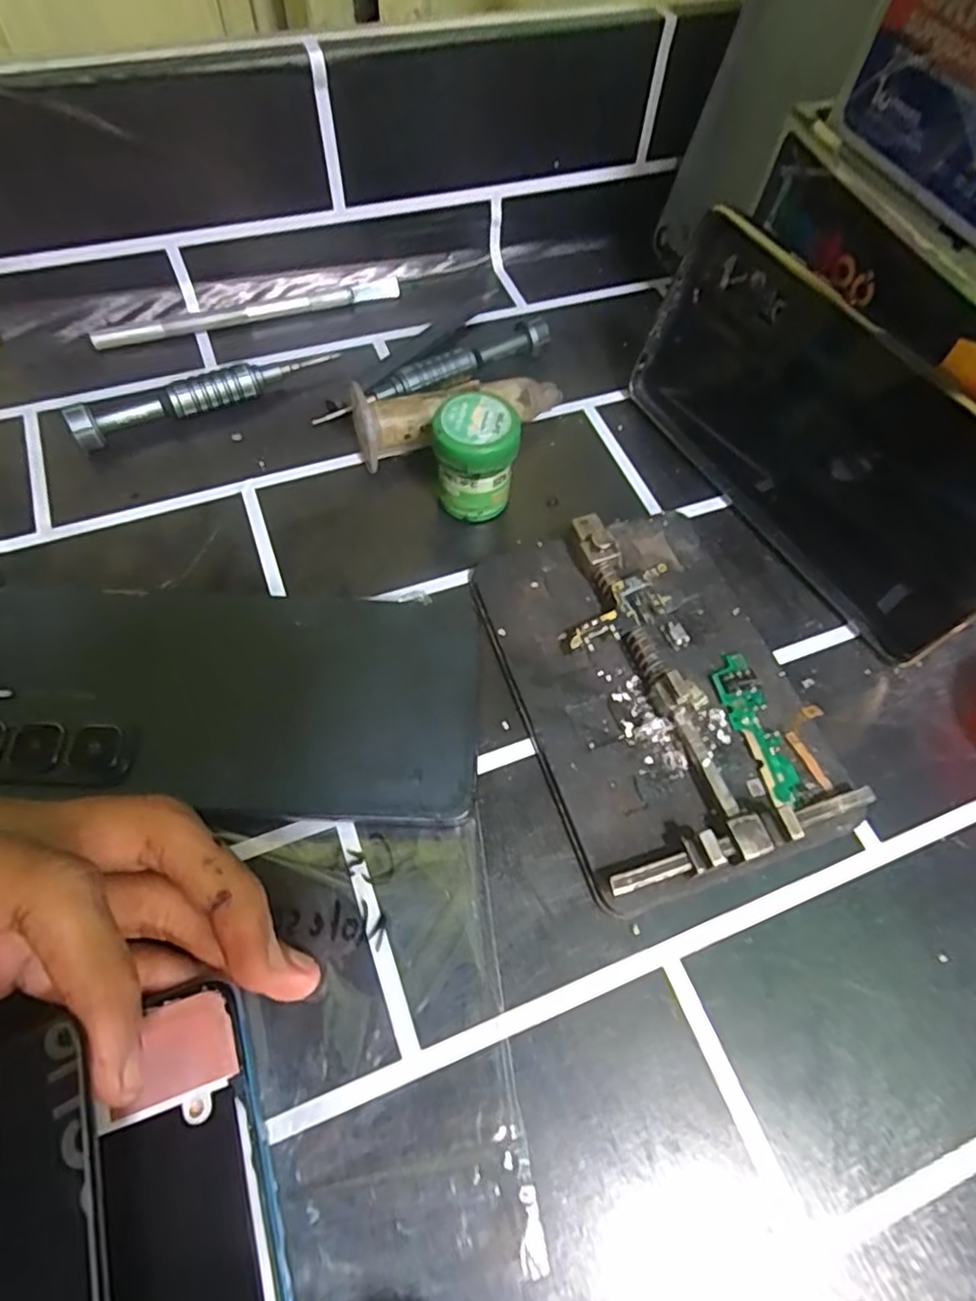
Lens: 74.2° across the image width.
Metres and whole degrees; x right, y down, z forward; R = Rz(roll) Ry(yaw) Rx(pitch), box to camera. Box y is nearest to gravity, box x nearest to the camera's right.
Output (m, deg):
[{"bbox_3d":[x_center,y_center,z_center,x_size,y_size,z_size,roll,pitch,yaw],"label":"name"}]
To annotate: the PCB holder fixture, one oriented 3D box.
[{"bbox_3d":[0.056,0.009,0.215,0.089,0.022,0.128,-16,63,-12],"label":"PCB holder fixture"}]

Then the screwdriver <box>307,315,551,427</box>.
[{"bbox_3d":[-0.022,-0.121,0.283,0.113,0.014,0.013,-26,66,-17],"label":"screwdriver"}]

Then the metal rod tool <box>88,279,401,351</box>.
[{"bbox_3d":[-0.110,-0.159,0.304,0.141,0.006,0.007,-18,64,-13],"label":"metal rod tool"}]

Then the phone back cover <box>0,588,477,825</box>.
[{"bbox_3d":[-0.088,0.014,0.207,0.165,0.006,0.077,1,61,-3],"label":"phone back cover"}]

